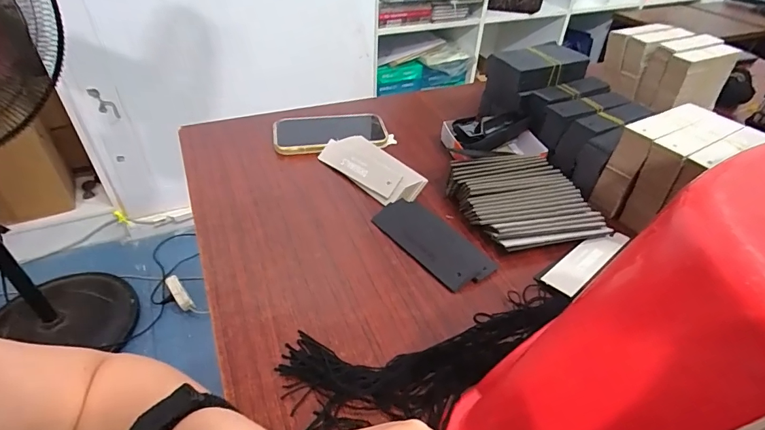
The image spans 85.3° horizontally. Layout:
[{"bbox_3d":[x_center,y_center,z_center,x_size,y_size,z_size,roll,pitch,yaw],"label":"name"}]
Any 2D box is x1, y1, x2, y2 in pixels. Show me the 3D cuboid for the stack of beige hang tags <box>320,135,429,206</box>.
[{"bbox_3d":[-0.016,-0.059,0.516,0.053,0.027,0.146,-32,51,-32],"label":"stack of beige hang tags"}]

